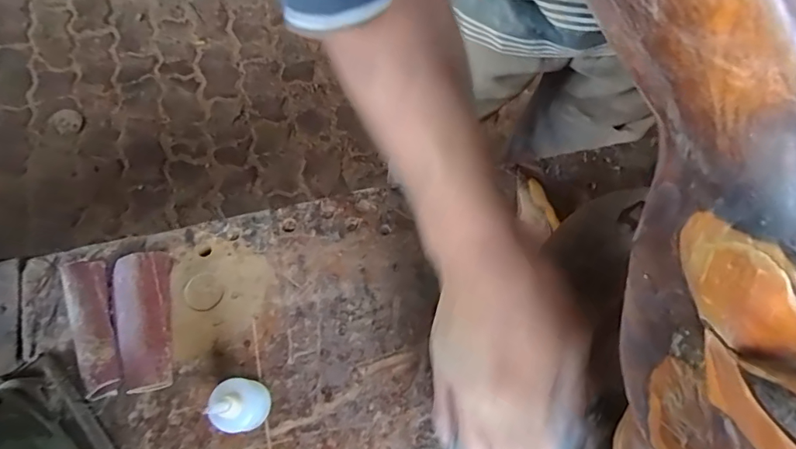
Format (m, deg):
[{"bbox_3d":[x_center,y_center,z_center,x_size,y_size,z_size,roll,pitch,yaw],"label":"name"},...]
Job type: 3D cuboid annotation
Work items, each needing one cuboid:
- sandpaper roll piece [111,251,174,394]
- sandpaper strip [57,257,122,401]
[{"bbox_3d":[-0.221,0.082,0.401,0.049,0.025,0.115,-10,72,-4],"label":"sandpaper roll piece"},{"bbox_3d":[-0.261,0.086,0.403,0.032,0.020,0.120,-18,73,-7],"label":"sandpaper strip"}]

